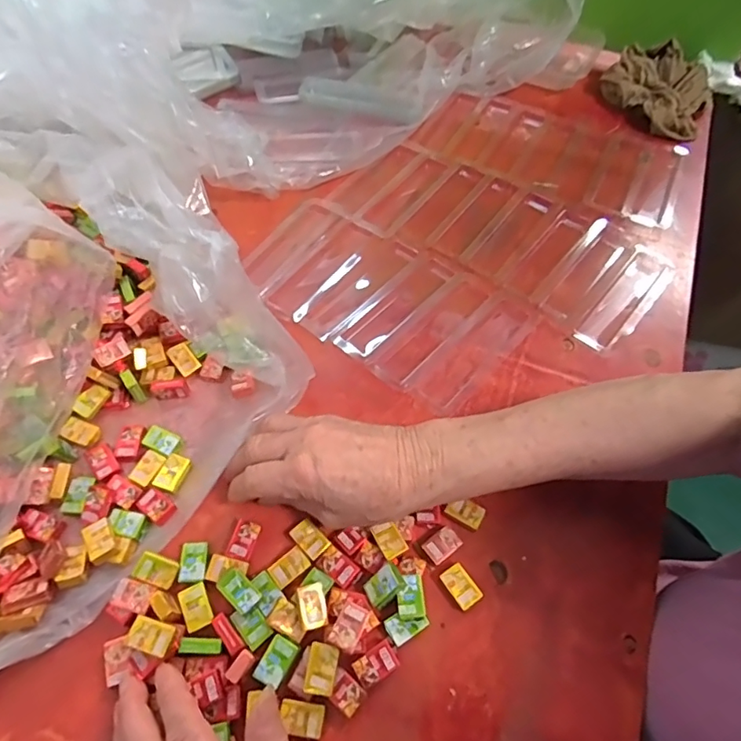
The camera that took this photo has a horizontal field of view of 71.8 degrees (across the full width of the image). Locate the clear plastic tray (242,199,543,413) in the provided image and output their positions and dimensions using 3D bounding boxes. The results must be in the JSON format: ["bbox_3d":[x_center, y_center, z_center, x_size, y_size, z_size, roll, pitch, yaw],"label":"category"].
[{"bbox_3d":[0.007,-0.068,0.457,0.246,0.013,0.131,31,64,15],"label":"clear plastic tray"}]

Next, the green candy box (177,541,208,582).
[{"bbox_3d":[-0.116,0.125,0.334,0.017,0.004,0.025,-1,60,-3],"label":"green candy box"}]

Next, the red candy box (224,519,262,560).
[{"bbox_3d":[-0.085,0.114,0.345,0.016,0.005,0.024,13,60,5],"label":"red candy box"}]

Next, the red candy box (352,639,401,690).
[{"bbox_3d":[0.004,0.178,0.310,0.025,0.006,0.017,-28,65,-17],"label":"red candy box"}]

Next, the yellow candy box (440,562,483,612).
[{"bbox_3d":[0.059,0.140,0.333,0.018,0.008,0.026,-32,66,-19],"label":"yellow candy box"}]

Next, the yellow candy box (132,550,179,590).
[{"bbox_3d":[-0.138,0.128,0.328,0.024,0.005,0.018,28,58,-11],"label":"yellow candy box"}]

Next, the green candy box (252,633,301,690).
[{"bbox_3d":[-0.055,0.171,0.301,0.017,0.005,0.026,27,62,12],"label":"green candy box"}]

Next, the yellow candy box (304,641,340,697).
[{"bbox_3d":[-0.029,0.175,0.301,0.017,0.008,0.026,9,60,3],"label":"yellow candy box"}]

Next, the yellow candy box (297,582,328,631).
[{"bbox_3d":[-0.036,0.147,0.318,0.016,0.004,0.025,-11,61,-9],"label":"yellow candy box"}]

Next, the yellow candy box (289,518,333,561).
[{"bbox_3d":[-0.041,0.114,0.345,0.017,0.004,0.026,-39,69,-22],"label":"yellow candy box"}]

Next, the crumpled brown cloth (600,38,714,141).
[{"bbox_3d":[0.338,-0.332,0.603,0.124,0.042,0.110,28,63,13],"label":"crumpled brown cloth"}]

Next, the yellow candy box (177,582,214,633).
[{"bbox_3d":[-0.110,0.148,0.320,0.018,0.004,0.026,-22,63,-14],"label":"yellow candy box"}]

